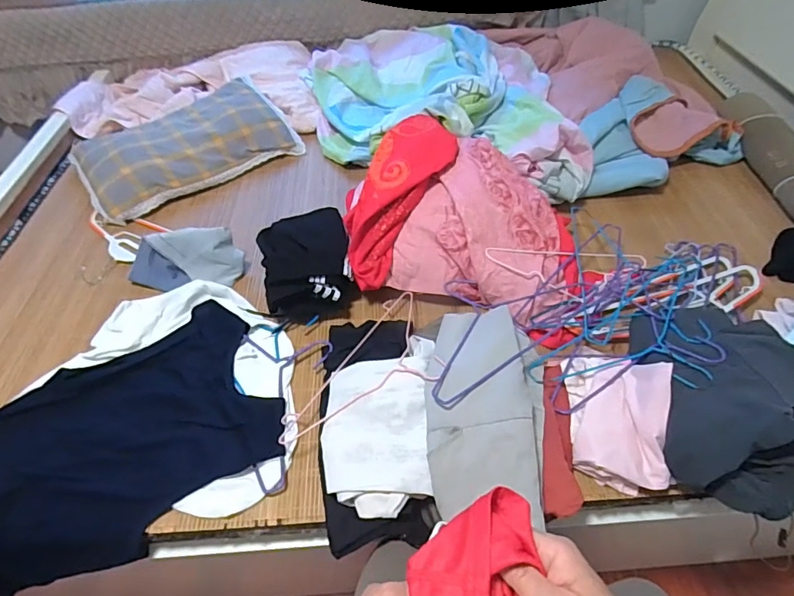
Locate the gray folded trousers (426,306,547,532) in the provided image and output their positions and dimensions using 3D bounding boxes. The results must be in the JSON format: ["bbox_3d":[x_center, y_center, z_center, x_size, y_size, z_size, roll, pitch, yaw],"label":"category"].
[{"bbox_3d":[0.132,0.150,0.691,0.168,0.055,0.322,6,49,8],"label":"gray folded trousers"}]

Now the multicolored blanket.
[{"bbox_3d":[0.121,-0.562,1.315,0.842,0.151,0.659,13,51,14],"label":"multicolored blanket"}]

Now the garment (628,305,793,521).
[{"bbox_3d":[0.504,0.120,0.719,0.237,0.097,0.369,10,50,12],"label":"garment"}]

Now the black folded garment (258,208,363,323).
[{"bbox_3d":[-0.177,-0.067,0.942,0.168,0.097,0.233,-12,49,-7],"label":"black folded garment"}]

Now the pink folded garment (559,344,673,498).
[{"bbox_3d":[0.335,0.166,0.724,0.140,0.083,0.219,8,50,9],"label":"pink folded garment"}]

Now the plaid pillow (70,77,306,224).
[{"bbox_3d":[-0.562,-0.415,1.260,0.528,0.093,0.323,-31,54,-22],"label":"plaid pillow"}]

